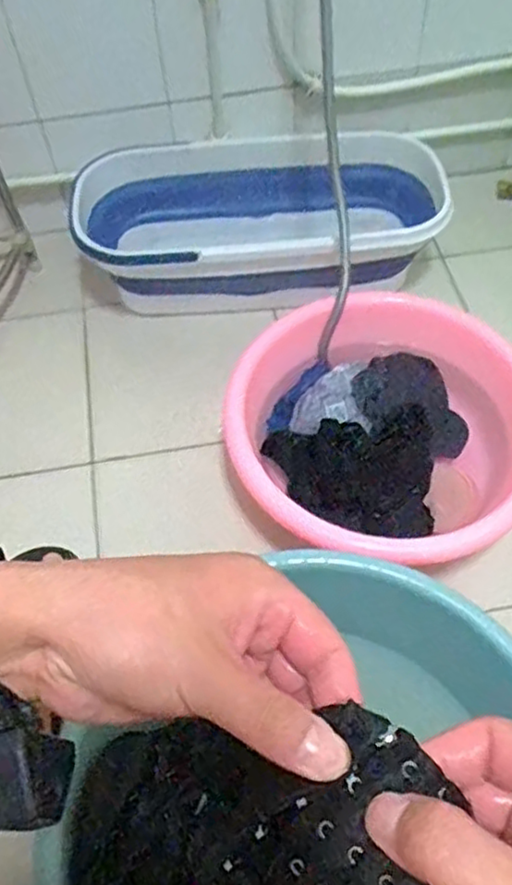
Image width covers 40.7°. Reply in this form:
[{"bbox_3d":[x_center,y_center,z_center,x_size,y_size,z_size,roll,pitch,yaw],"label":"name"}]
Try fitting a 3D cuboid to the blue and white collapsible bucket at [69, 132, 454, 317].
[{"bbox_3d":[0.008,-0.312,1.033,0.530,0.158,0.260,-4,57,-2],"label":"blue and white collapsible bucket"}]

